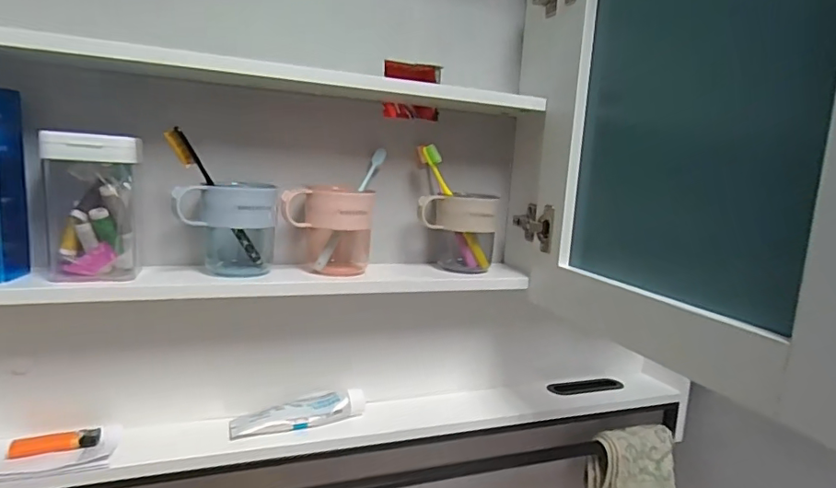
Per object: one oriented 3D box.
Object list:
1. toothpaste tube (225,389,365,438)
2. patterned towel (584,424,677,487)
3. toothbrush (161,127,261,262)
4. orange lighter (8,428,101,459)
[{"bbox_3d":[-0.149,0.210,0.647,0.163,0.032,0.042,0,10,-23],"label":"toothpaste tube"},{"bbox_3d":[0.338,0.346,0.798,0.133,0.100,0.060,2,9,-12],"label":"patterned towel"},{"bbox_3d":[-0.223,-0.047,0.575,0.016,0.183,0.020,10,46,33],"label":"toothbrush"},{"bbox_3d":[-0.396,0.218,0.563,0.081,0.017,0.016,0,10,-23],"label":"orange lighter"}]

